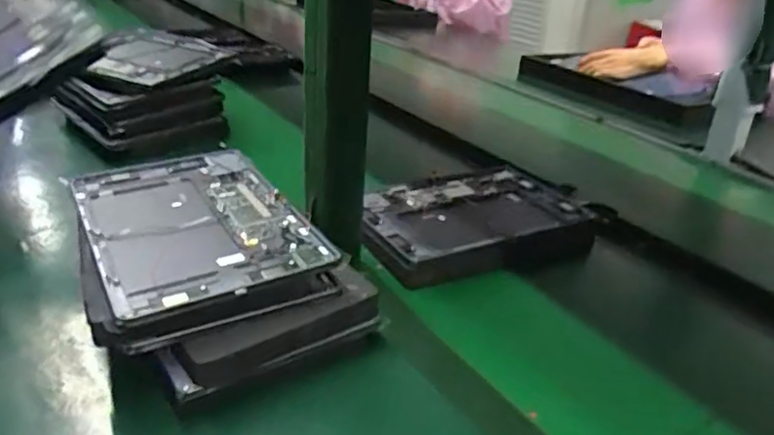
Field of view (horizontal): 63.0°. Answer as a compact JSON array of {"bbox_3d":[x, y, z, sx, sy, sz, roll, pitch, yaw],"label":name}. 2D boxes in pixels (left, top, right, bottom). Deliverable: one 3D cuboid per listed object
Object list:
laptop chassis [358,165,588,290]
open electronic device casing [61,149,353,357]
[{"bbox_3d":[0.100,0.007,0.729,0.272,0.039,0.201,-8,29,-22],"label":"laptop chassis"},{"bbox_3d":[-0.168,0.010,0.554,0.171,0.031,0.253,-13,33,-24],"label":"open electronic device casing"}]

